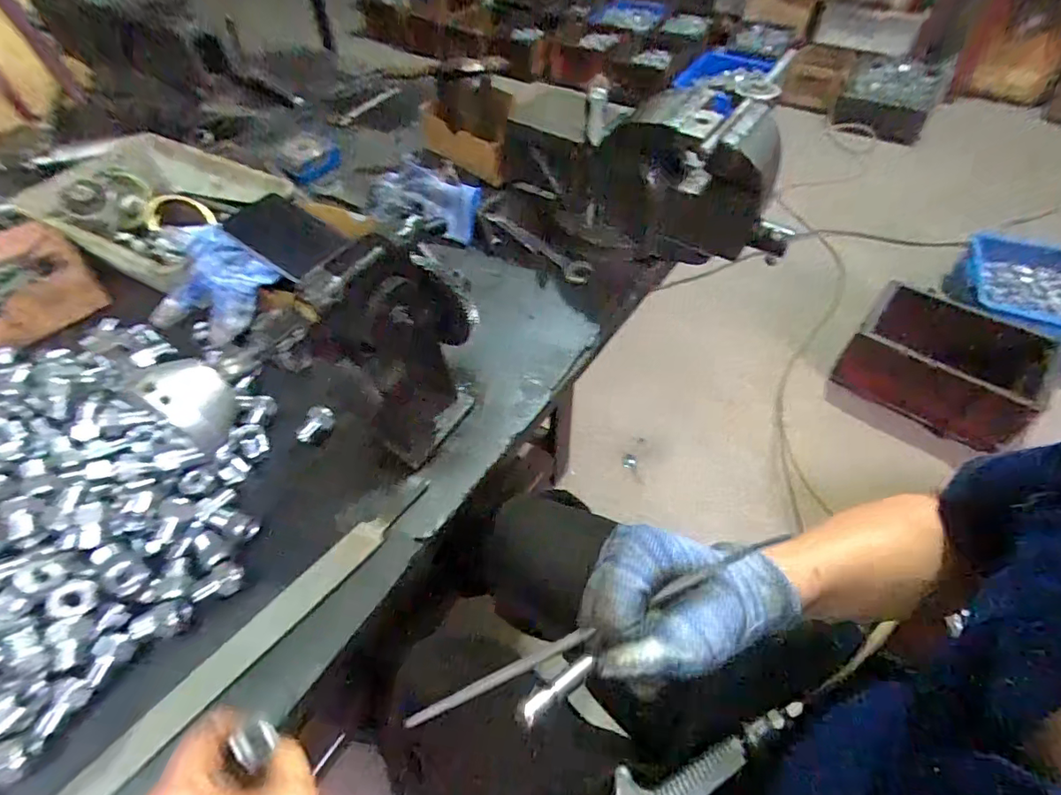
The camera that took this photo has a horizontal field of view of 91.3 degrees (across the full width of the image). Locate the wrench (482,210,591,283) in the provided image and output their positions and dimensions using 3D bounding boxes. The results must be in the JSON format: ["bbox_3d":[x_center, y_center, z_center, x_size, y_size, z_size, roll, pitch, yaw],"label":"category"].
[{"bbox_3d":[0.010,-0.182,0.610,0.033,0.015,0.152,-37,60,-27],"label":"wrench"}]

